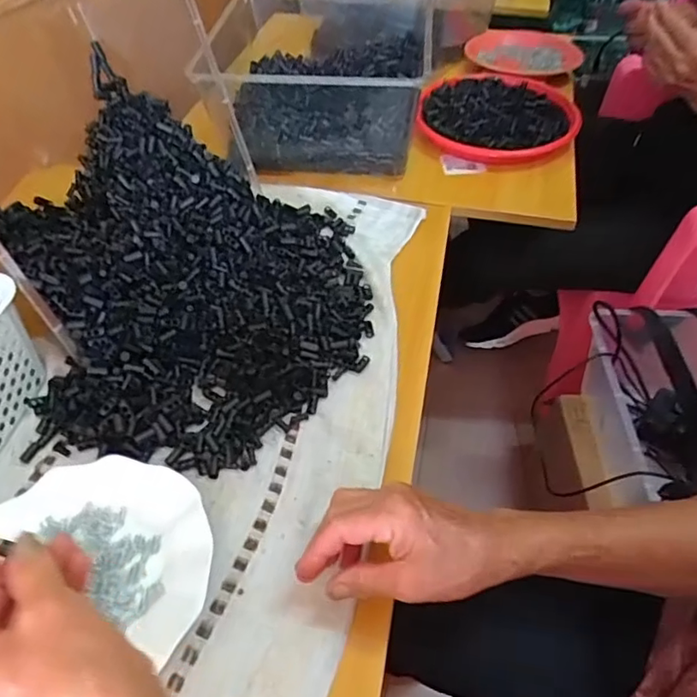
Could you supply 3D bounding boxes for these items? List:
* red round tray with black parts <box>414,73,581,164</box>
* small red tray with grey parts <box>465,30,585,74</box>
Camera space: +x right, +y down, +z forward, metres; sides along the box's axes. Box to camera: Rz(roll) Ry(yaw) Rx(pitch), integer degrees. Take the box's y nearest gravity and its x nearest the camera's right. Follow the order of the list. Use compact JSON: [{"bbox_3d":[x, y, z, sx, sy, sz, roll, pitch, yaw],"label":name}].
[{"bbox_3d":[0.226,-0.364,0.873,0.239,0.027,0.254,10,50,8],"label":"red round tray with black parts"},{"bbox_3d":[0.314,-0.537,1.029,0.197,0.031,0.187,7,50,6],"label":"small red tray with grey parts"}]

